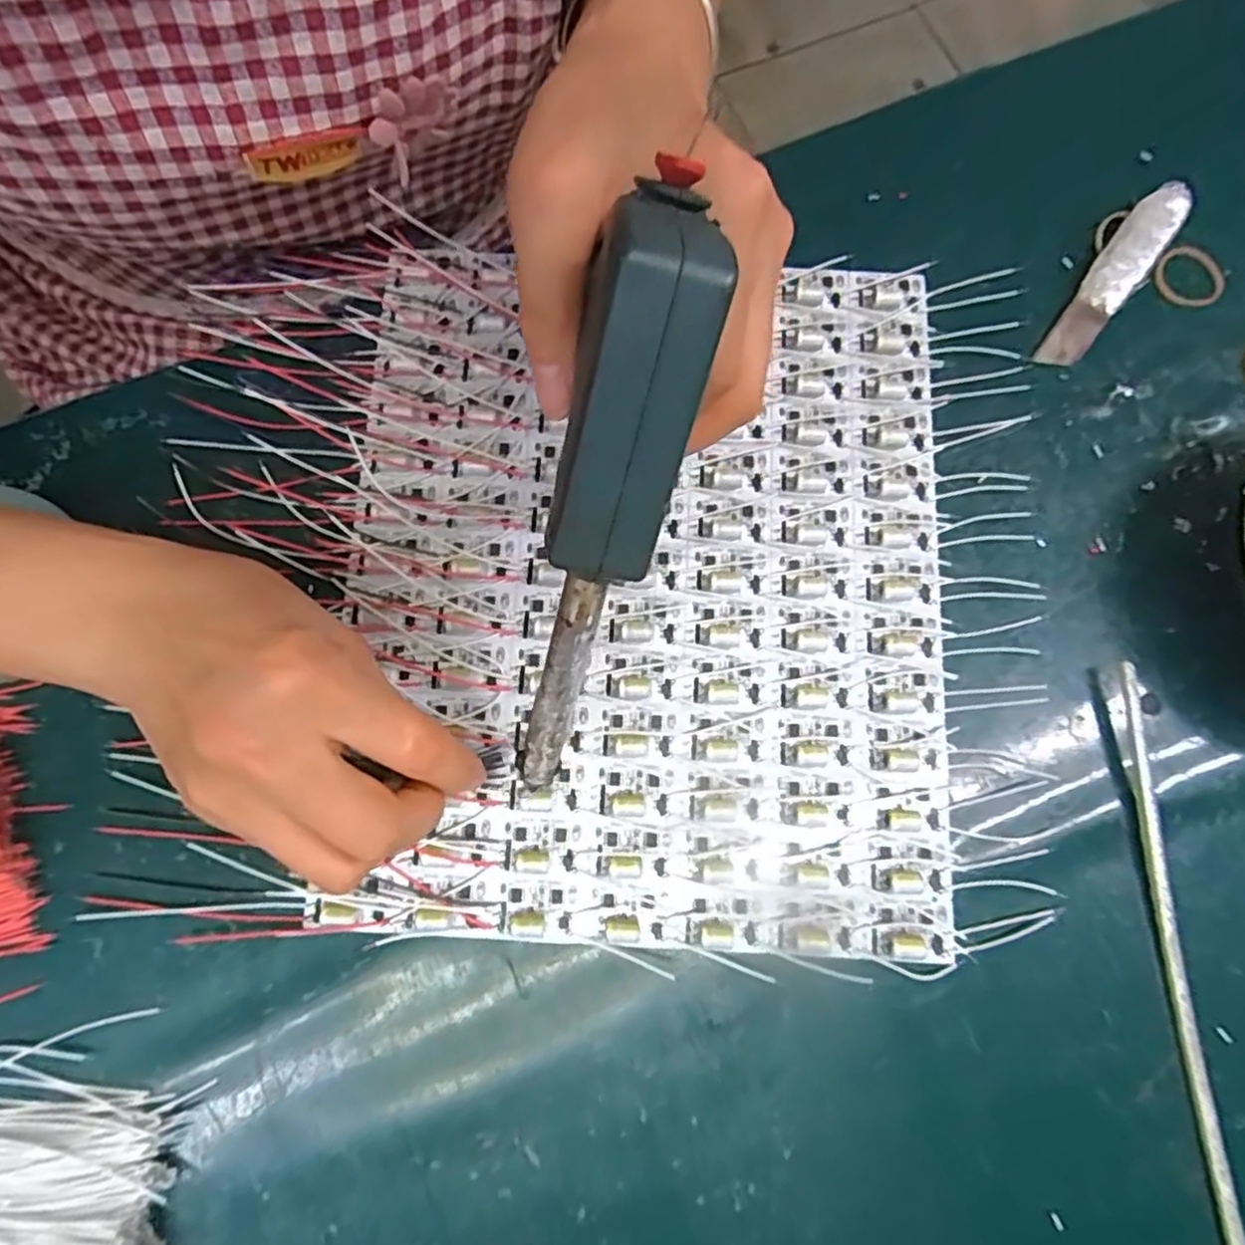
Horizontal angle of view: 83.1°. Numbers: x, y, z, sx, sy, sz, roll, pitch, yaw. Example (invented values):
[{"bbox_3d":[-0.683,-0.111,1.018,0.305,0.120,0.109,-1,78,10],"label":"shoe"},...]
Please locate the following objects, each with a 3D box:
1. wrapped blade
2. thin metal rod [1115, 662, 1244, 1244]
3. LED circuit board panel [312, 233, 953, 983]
[{"bbox_3d":[0.226,-0.159,0.321,0.022,0.014,0.106,37,80,6],"label":"wrapped blade"},{"bbox_3d":[0.205,0.155,0.249,0.011,0.007,0.275,-3,78,-2],"label":"thin metal rod"},{"bbox_3d":[0.007,-0.017,0.288,0.243,0.010,0.282,1,78,-1],"label":"LED circuit board panel"}]

